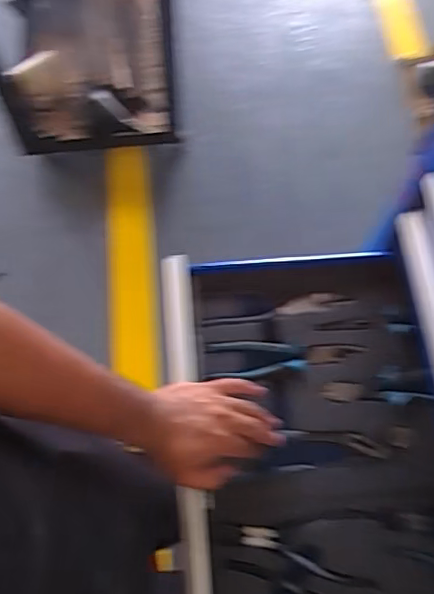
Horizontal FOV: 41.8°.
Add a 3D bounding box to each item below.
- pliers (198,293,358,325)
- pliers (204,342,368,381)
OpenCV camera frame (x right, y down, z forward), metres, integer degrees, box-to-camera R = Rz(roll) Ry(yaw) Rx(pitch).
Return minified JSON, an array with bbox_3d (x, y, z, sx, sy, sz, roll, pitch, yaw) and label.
[{"bbox_3d":[0.078,0.016,0.720,0.192,0.009,0.025,-12,67,-6],"label":"pliers"},{"bbox_3d":[0.083,0.076,0.692,0.190,0.010,0.043,1,66,-1],"label":"pliers"}]

